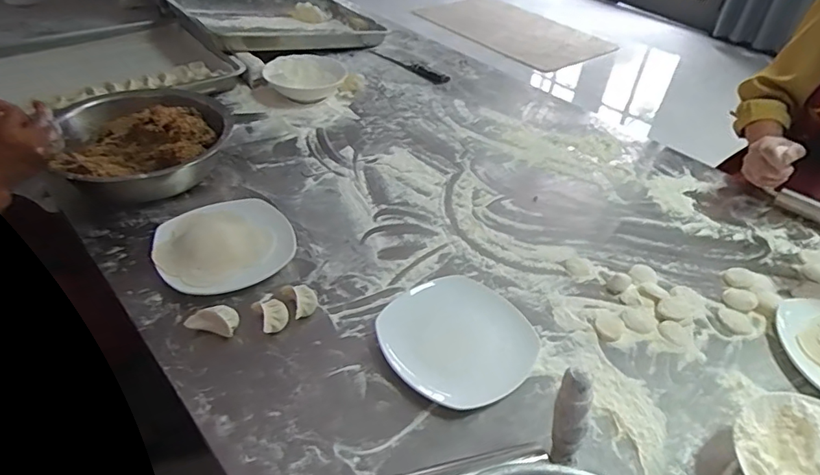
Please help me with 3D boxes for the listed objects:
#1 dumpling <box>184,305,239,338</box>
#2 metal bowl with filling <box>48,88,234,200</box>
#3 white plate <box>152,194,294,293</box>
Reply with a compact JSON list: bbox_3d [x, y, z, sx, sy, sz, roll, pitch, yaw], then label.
[{"bbox_3d":[-0.239,0.100,0.629,0.059,0.024,0.032,9,42,6],"label":"dumpling"},{"bbox_3d":[-0.422,-0.158,0.842,0.240,0.077,0.270,-15,45,-20],"label":"metal bowl with filling"},{"bbox_3d":[-0.261,0.007,0.728,0.180,0.029,0.174,2,42,-2],"label":"white plate"}]

